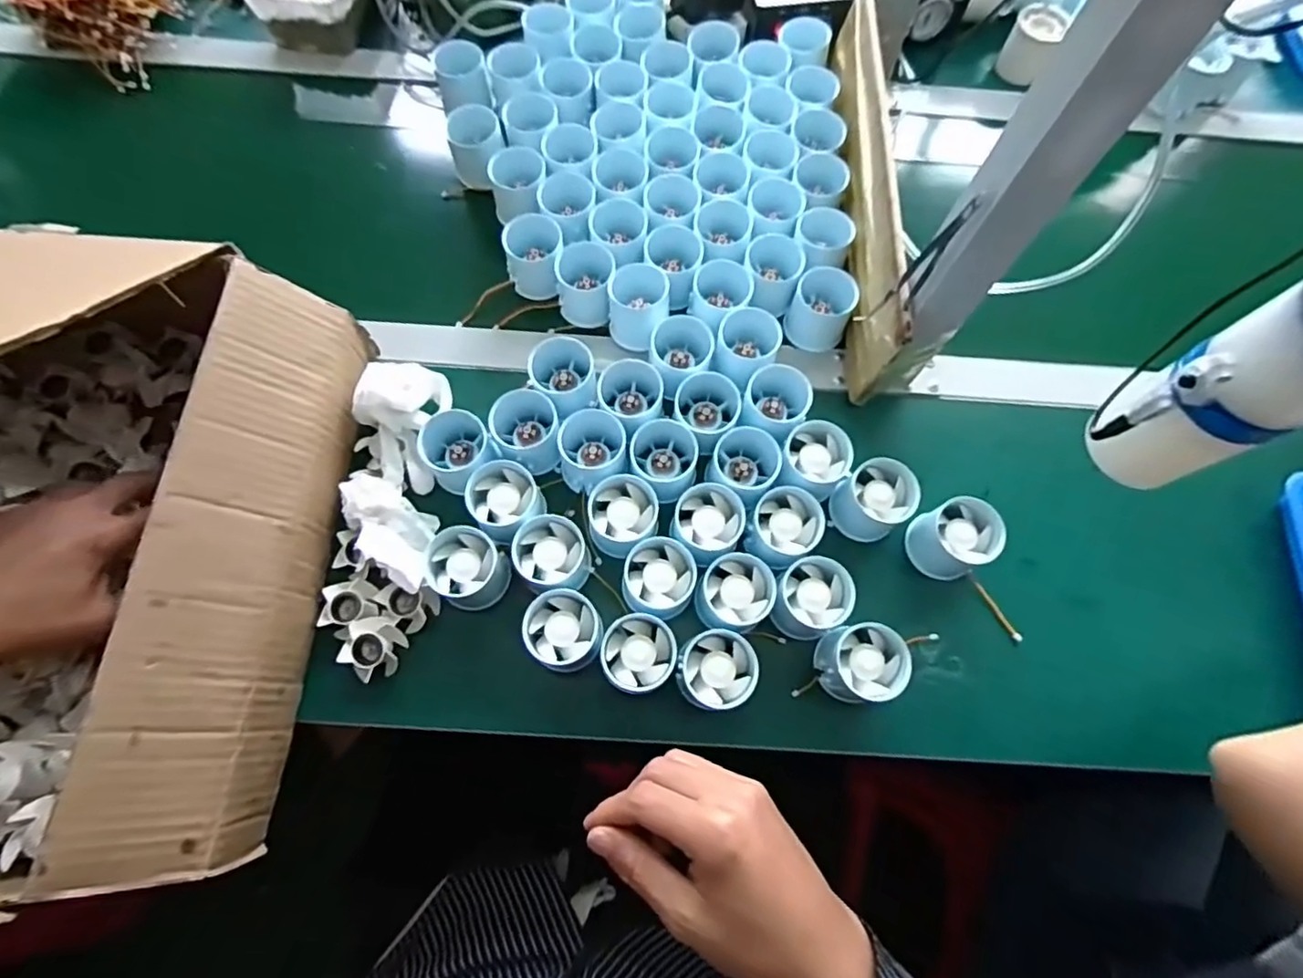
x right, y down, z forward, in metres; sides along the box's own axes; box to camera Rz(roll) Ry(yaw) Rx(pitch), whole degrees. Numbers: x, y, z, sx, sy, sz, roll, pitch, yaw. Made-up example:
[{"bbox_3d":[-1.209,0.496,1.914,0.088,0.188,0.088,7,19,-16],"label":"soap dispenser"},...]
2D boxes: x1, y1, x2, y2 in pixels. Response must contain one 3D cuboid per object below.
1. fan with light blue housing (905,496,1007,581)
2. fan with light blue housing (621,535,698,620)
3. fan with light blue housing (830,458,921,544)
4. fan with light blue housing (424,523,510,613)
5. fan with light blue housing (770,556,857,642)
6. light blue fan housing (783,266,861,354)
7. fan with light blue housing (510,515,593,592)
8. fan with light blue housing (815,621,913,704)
[{"bbox_3d":[0.235,0.039,0.484,0.053,0.053,0.053,-21,72,-8],"label":"fan with light blue housing"},{"bbox_3d":[0.006,0.068,0.464,0.051,0.040,0.053,14,70,4],"label":"fan with light blue housing"},{"bbox_3d":[0.176,0.010,0.493,0.052,0.051,0.053,0,70,-1],"label":"fan with light blue housing"},{"bbox_3d":[-0.138,0.059,0.462,0.053,0.051,0.051,0,70,-1],"label":"fan with light blue housing"},{"bbox_3d":[0.118,0.081,0.463,0.051,0.042,0.053,0,70,-1],"label":"fan with light blue housing"},{"bbox_3d":[0.150,-0.159,0.551,0.053,0.049,0.054,31,72,10],"label":"light blue fan housing"},{"bbox_3d":[-0.075,0.049,0.469,0.051,0.042,0.051,0,70,-1],"label":"fan with light blue housing"},{"bbox_3d":[0.152,0.126,0.447,0.054,0.041,0.051,-5,70,-3],"label":"fan with light blue housing"}]

